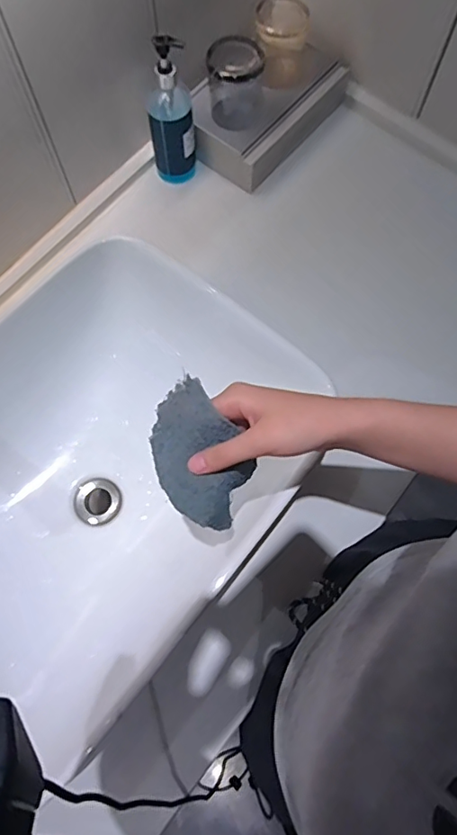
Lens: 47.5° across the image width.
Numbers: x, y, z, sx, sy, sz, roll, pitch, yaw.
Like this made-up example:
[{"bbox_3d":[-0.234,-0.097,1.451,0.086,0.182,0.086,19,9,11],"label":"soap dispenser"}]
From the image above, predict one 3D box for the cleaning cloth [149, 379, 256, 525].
[{"bbox_3d":[-0.025,0.029,0.394,0.065,0.055,0.104,-33,74,-10],"label":"cleaning cloth"}]

